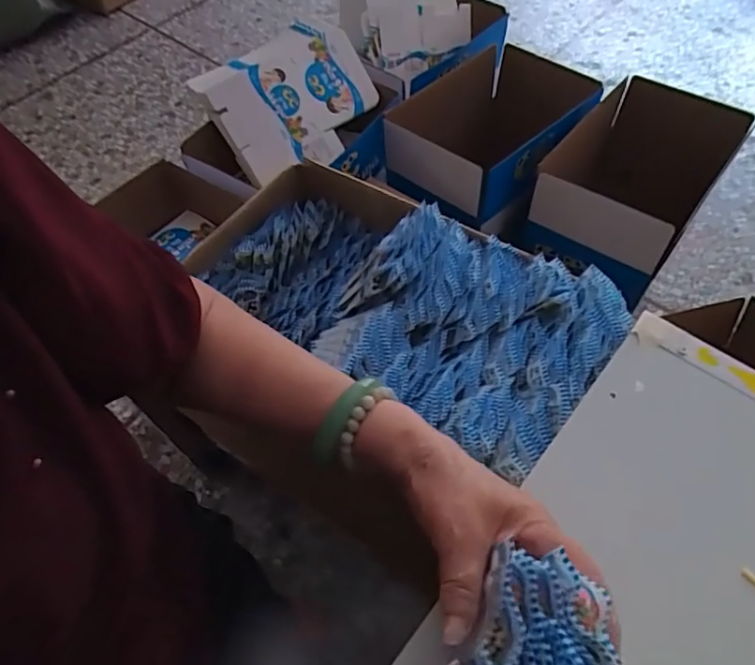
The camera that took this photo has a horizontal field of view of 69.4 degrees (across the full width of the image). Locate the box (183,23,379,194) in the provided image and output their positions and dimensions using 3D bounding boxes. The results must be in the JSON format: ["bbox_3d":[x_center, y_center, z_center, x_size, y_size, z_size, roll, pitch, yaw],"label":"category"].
[{"bbox_3d":[-0.145,-0.396,0.908,0.278,0.053,0.201,-36,100,-16],"label":"box"}]

